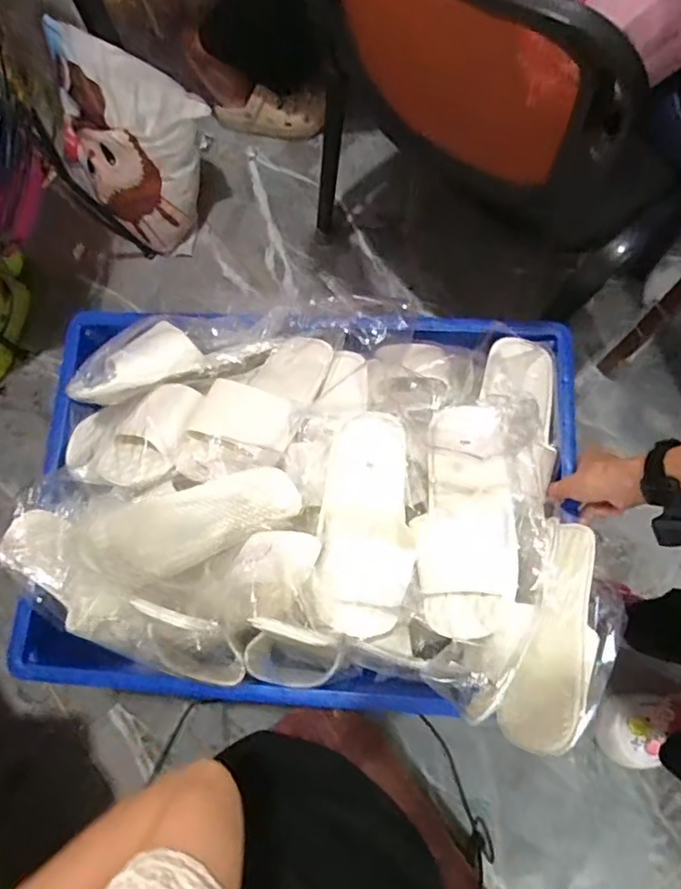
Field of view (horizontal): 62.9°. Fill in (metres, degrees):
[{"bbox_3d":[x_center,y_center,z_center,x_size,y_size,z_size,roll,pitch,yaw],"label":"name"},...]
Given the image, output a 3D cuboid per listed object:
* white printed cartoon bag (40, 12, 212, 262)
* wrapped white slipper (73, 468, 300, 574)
[{"bbox_3d":[-0.439,-0.613,1.153,0.333,0.275,0.224,42,79,12],"label":"white printed cartoon bag"},{"bbox_3d":[-0.155,0.067,0.577,0.232,0.100,0.070,-21,34,13],"label":"wrapped white slipper"}]

